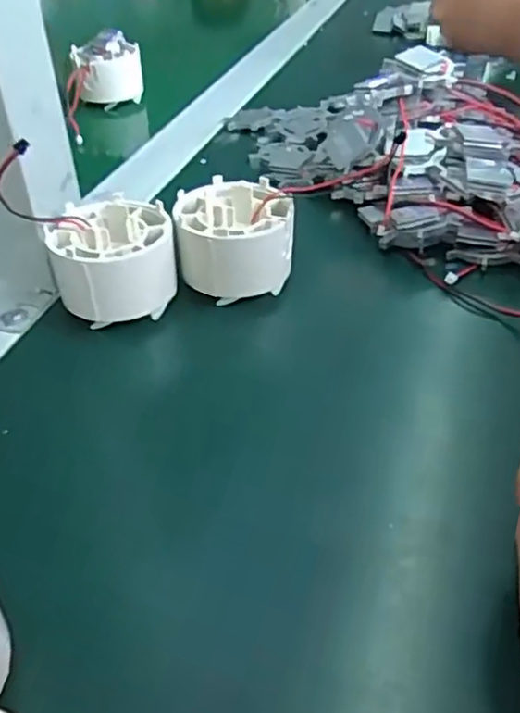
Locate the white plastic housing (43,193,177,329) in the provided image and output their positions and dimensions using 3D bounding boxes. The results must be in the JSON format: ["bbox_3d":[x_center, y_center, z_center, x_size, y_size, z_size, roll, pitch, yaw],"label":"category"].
[{"bbox_3d":[-0.062,-0.039,0.286,0.052,0.039,0.054,-14,41,-13],"label":"white plastic housing"}]

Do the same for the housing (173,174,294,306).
[{"bbox_3d":[-0.011,-0.050,0.298,0.050,0.043,0.051,-5,40,-3],"label":"housing"}]

